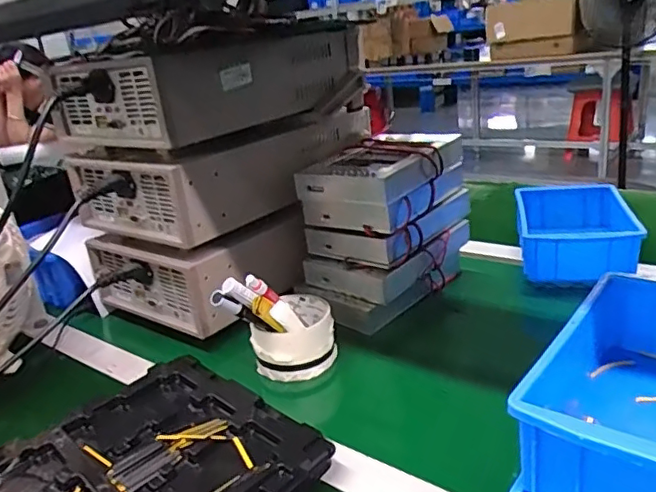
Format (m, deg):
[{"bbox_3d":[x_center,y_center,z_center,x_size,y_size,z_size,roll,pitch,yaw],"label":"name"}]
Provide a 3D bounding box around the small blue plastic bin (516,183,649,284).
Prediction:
[{"bbox_3d":[0.324,-0.023,0.768,0.131,0.059,0.199,-1,22,17],"label":"small blue plastic bin"}]

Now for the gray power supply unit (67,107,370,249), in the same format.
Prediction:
[{"bbox_3d":[-0.126,-0.101,0.729,0.197,0.090,0.313,8,27,36],"label":"gray power supply unit"}]

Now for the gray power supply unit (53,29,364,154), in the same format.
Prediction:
[{"bbox_3d":[-0.131,-0.196,0.695,0.203,0.089,0.324,8,27,36],"label":"gray power supply unit"}]

